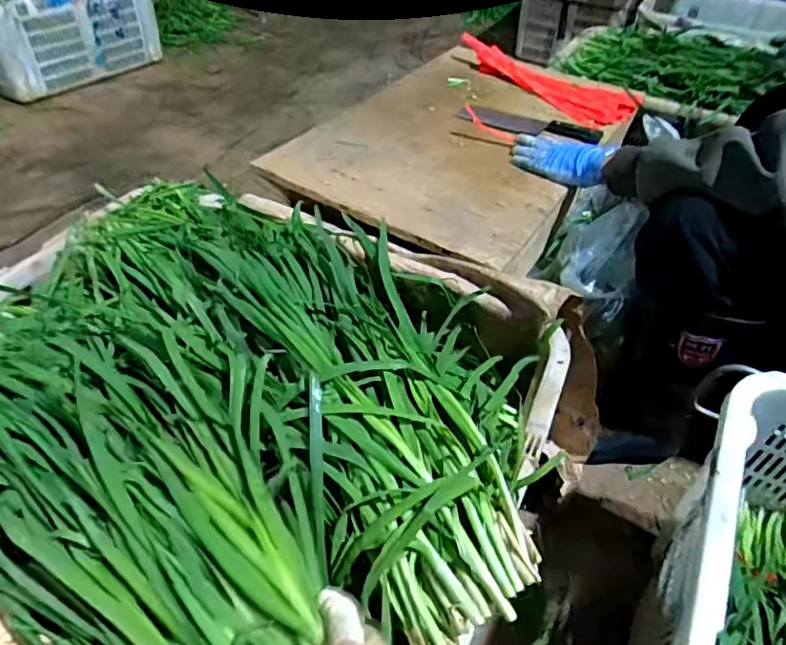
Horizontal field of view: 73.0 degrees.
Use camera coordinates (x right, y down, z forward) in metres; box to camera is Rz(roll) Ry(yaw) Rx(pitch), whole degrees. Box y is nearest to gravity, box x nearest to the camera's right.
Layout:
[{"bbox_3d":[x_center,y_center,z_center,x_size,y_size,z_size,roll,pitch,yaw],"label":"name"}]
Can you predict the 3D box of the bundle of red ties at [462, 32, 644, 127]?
[{"bbox_3d":[0.315,-0.511,1.105,0.392,0.048,0.138,36,55,26],"label":"bundle of red ties"}]

